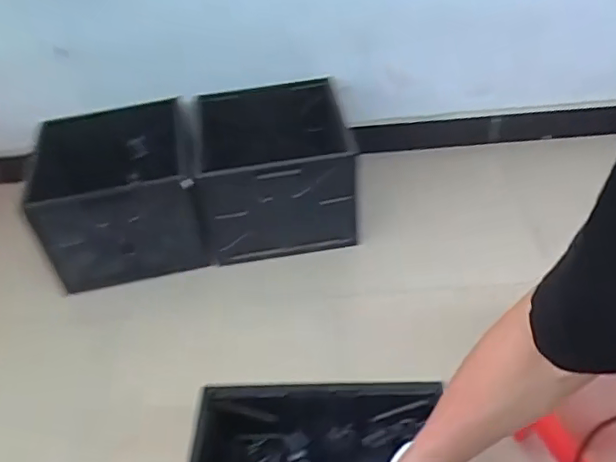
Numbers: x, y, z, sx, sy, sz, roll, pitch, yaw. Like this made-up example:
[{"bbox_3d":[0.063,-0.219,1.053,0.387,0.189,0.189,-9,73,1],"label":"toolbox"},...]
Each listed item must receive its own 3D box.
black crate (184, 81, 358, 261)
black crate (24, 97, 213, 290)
[{"bbox_3d":[-0.103,-0.186,1.719,0.479,0.346,0.428,-8,43,-3],"label":"black crate"},{"bbox_3d":[-0.529,-0.083,1.653,0.444,0.337,0.364,-13,43,-7],"label":"black crate"}]

